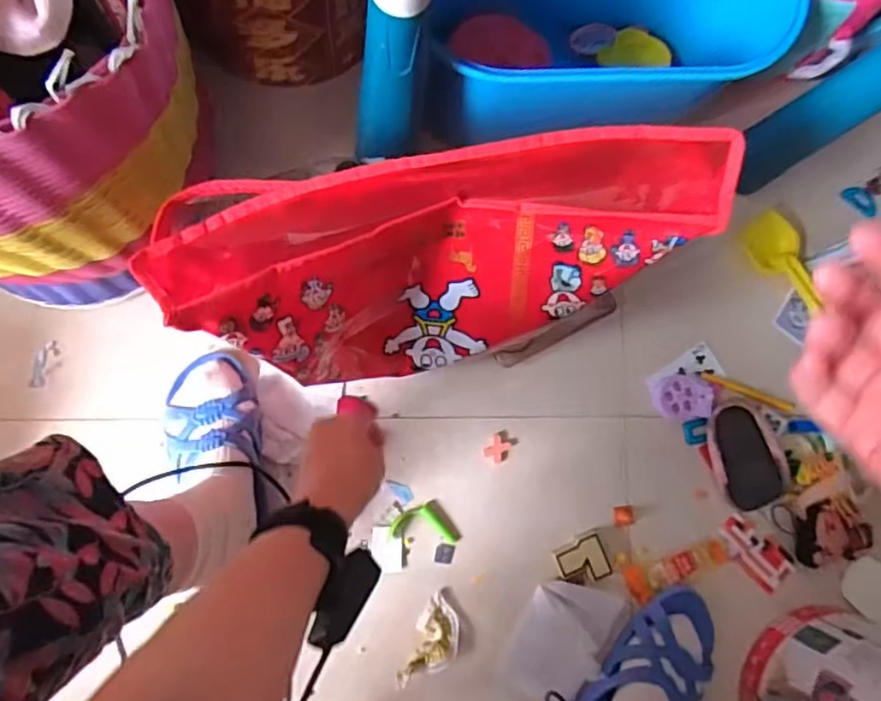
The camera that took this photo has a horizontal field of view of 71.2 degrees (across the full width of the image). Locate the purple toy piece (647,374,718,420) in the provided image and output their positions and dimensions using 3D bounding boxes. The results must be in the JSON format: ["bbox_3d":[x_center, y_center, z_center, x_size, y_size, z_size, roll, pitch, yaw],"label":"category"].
[{"bbox_3d":[0.289,0.056,0.739,0.069,0.022,0.052,-5,86,-7],"label":"purple toy piece"}]

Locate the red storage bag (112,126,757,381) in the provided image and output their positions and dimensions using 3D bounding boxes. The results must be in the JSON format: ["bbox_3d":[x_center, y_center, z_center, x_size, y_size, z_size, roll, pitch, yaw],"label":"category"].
[{"bbox_3d":[0.001,-0.072,0.547,0.443,0.190,0.155,-7,86,-7],"label":"red storage bag"}]

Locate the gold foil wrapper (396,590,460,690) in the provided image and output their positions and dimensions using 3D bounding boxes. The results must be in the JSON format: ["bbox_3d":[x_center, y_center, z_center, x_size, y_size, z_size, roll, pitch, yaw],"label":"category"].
[{"bbox_3d":[-0.006,0.325,0.677,0.050,0.024,0.095,30,83,-3],"label":"gold foil wrapper"}]

